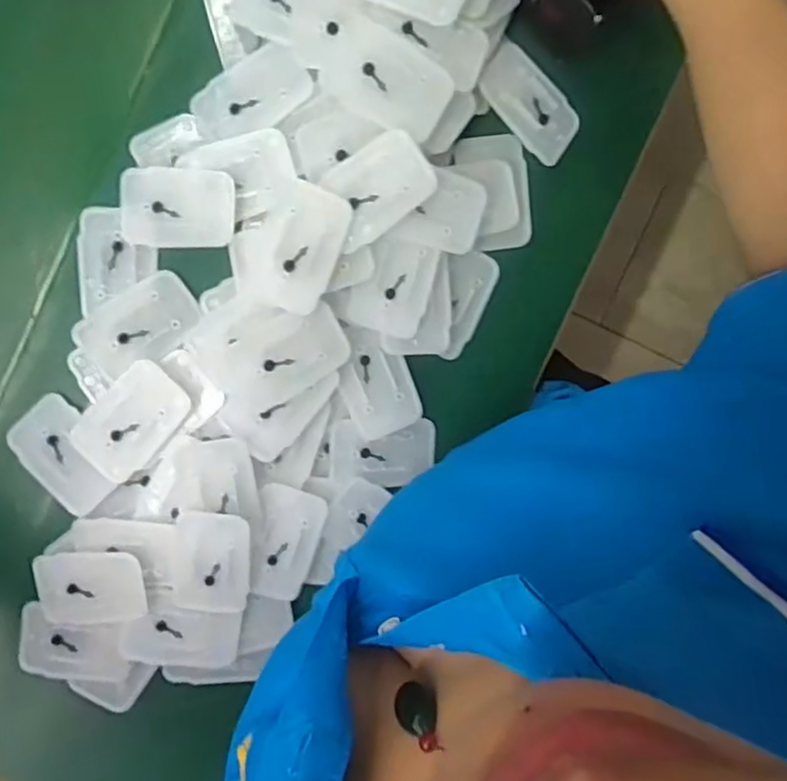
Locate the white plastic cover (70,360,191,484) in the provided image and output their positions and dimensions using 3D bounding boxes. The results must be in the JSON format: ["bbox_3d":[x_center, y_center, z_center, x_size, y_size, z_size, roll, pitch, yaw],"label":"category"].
[{"bbox_3d":[-0.155,0.018,0.399,0.070,0.010,0.045,-45,97,-1],"label":"white plastic cover"}]

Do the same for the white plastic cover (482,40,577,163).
[{"bbox_3d":[0.085,-0.178,0.416,0.070,0.009,0.045,37,80,-20],"label":"white plastic cover"}]

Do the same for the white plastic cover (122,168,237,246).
[{"bbox_3d":[-0.127,-0.108,0.397,0.066,0.015,0.044,1,95,-6],"label":"white plastic cover"}]

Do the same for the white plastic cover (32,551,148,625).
[{"bbox_3d":[-0.182,0.118,0.404,0.069,0.005,0.042,-7,94,12],"label":"white plastic cover"}]

